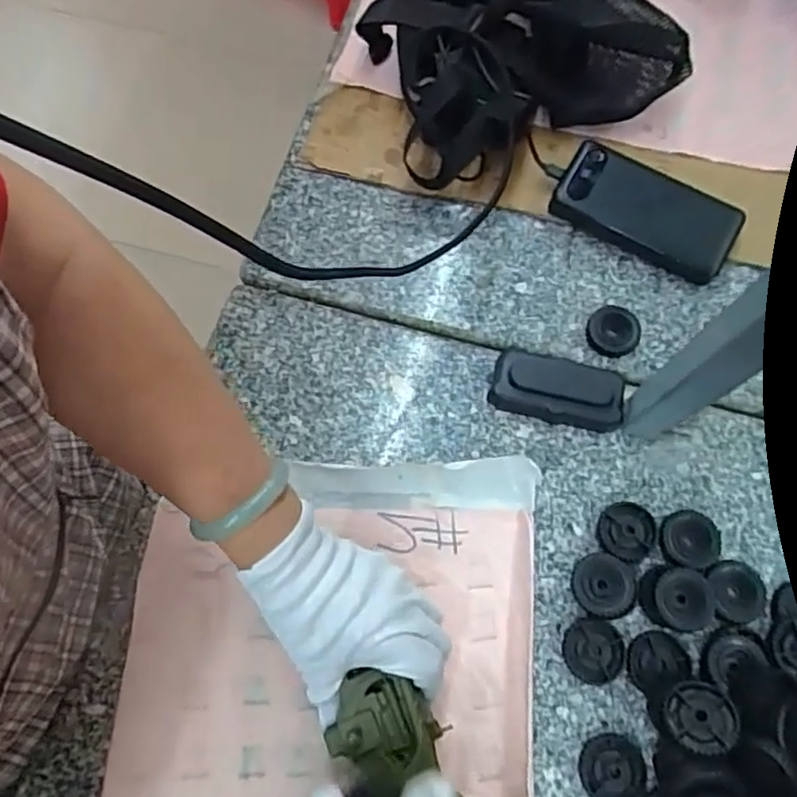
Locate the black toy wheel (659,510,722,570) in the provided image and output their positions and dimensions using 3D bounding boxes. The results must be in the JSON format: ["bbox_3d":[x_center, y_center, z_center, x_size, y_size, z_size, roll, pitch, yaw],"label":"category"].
[{"bbox_3d":[0.224,0.108,0.475,0.046,0.014,0.041,-4,71,-2],"label":"black toy wheel"}]

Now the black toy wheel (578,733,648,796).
[{"bbox_3d":[0.148,0.256,0.427,0.044,0.010,0.043,0,71,-1],"label":"black toy wheel"}]

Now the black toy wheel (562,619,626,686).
[{"bbox_3d":[0.142,0.184,0.450,0.042,0.008,0.042,0,71,-1],"label":"black toy wheel"}]

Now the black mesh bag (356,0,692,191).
[{"bbox_3d":[0.106,-0.322,0.571,0.247,0.094,0.190,-26,74,-9],"label":"black mesh bag"}]

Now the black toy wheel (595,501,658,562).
[{"bbox_3d":[0.177,0.103,0.478,0.041,0.013,0.042,0,71,-1],"label":"black toy wheel"}]

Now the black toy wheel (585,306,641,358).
[{"bbox_3d":[0.183,-0.057,0.527,0.043,0.014,0.044,0,71,-1],"label":"black toy wheel"}]

